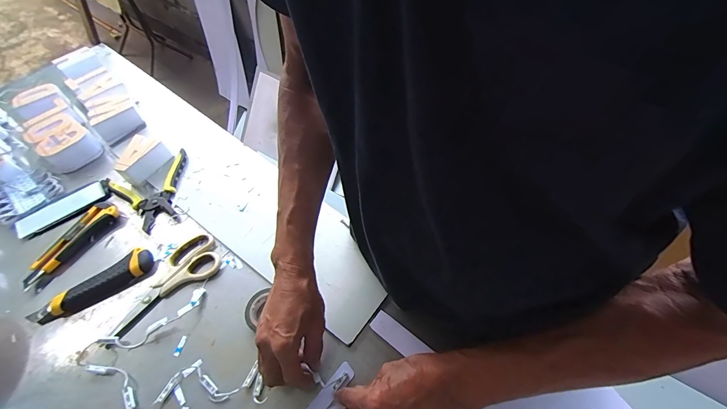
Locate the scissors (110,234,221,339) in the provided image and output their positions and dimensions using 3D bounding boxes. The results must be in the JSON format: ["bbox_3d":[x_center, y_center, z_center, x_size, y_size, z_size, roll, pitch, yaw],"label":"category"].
[{"bbox_3d":[-0.297,0.113,0.491,0.166,0.010,0.078,-38,62,-19],"label":"scissors"}]

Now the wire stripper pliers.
[{"bbox_3d":[-0.377,-0.018,0.582,0.146,0.015,0.148,-25,58,-12],"label":"wire stripper pliers"}]

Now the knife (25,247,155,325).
[{"bbox_3d":[-0.397,0.123,0.483,0.168,0.020,0.039,-32,60,-16],"label":"knife"}]

